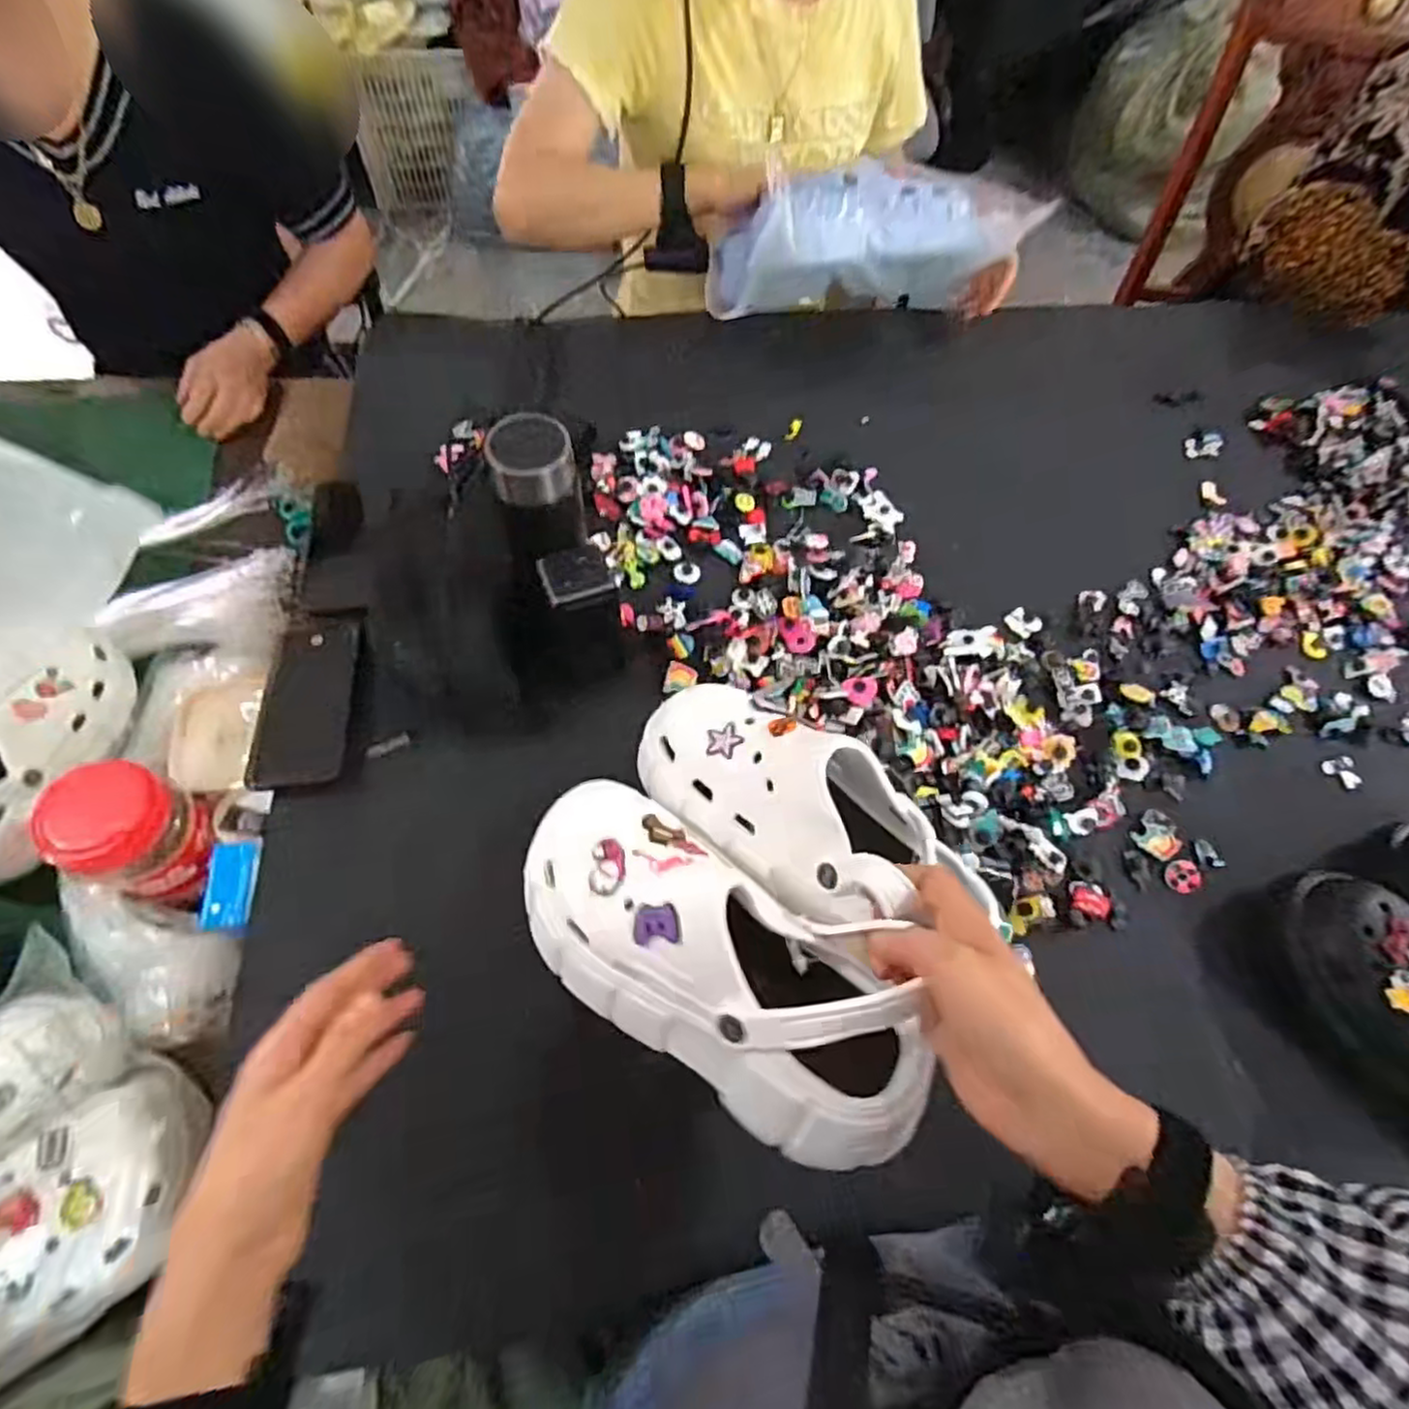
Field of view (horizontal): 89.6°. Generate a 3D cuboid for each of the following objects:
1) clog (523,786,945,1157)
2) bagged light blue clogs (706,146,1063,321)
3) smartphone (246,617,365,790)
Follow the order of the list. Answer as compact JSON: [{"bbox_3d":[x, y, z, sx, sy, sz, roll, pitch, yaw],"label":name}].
[{"bbox_3d":[0.004,0.137,0.390,0.253,0.085,0.113,33,66,17],"label":"clog"},{"bbox_3d":[0.182,-0.482,0.748,0.323,0.146,0.133,-10,64,-8],"label":"bagged light blue clogs"},{"bbox_3d":[-0.347,-0.006,0.622,0.075,0.010,0.164,-1,63,-5],"label":"smartphone"}]

